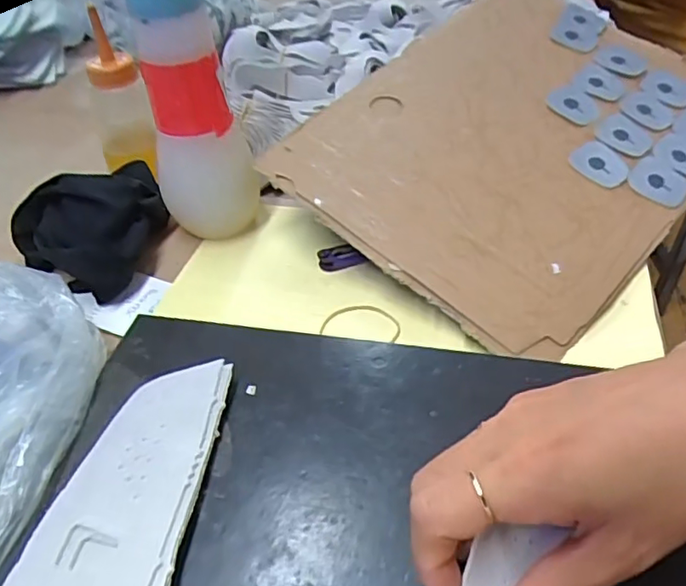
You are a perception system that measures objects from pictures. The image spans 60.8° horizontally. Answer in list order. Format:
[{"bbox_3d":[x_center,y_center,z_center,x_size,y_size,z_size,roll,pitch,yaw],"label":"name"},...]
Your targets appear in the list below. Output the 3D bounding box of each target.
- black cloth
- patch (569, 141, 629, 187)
[{"bbox_3d":[-0.173,-0.047,0.418,0.106,0.063,0.102,-30,49,-24],"label":"black cloth"},{"bbox_3d":[0.185,-0.093,0.419,0.039,0.004,0.034,40,69,7],"label":"patch"}]

